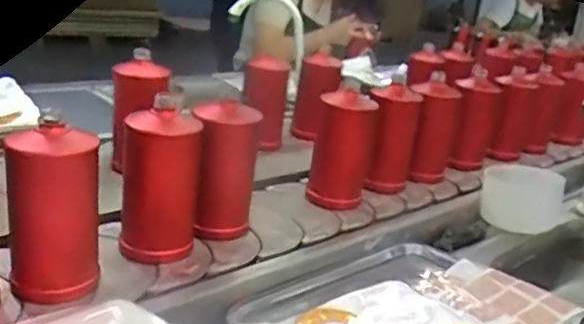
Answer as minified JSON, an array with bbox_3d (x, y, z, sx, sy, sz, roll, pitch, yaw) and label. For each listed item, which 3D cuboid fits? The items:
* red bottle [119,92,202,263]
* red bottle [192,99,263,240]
[{"bbox_3d":[-0.153,0.024,0.714,0.077,0.176,0.074,12,17,13],"label":"red bottle"},{"bbox_3d":[-0.087,0.013,0.779,0.078,0.166,0.074,2,17,-22],"label":"red bottle"}]

